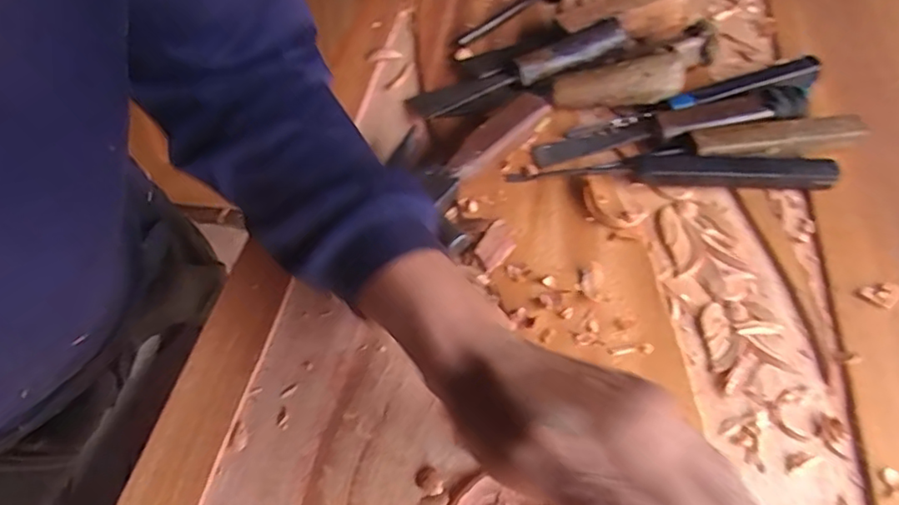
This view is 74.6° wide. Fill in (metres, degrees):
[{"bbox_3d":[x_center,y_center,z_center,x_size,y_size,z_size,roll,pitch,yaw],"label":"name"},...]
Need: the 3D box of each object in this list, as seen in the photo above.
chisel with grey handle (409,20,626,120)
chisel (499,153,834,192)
[{"bbox_3d":[0.059,-0.159,0.519,0.197,0.020,0.042,-20,55,2],"label":"chisel with grey handle"},{"bbox_3d":[0.170,-0.061,0.454,0.242,0.020,0.020,3,54,3],"label":"chisel"}]

